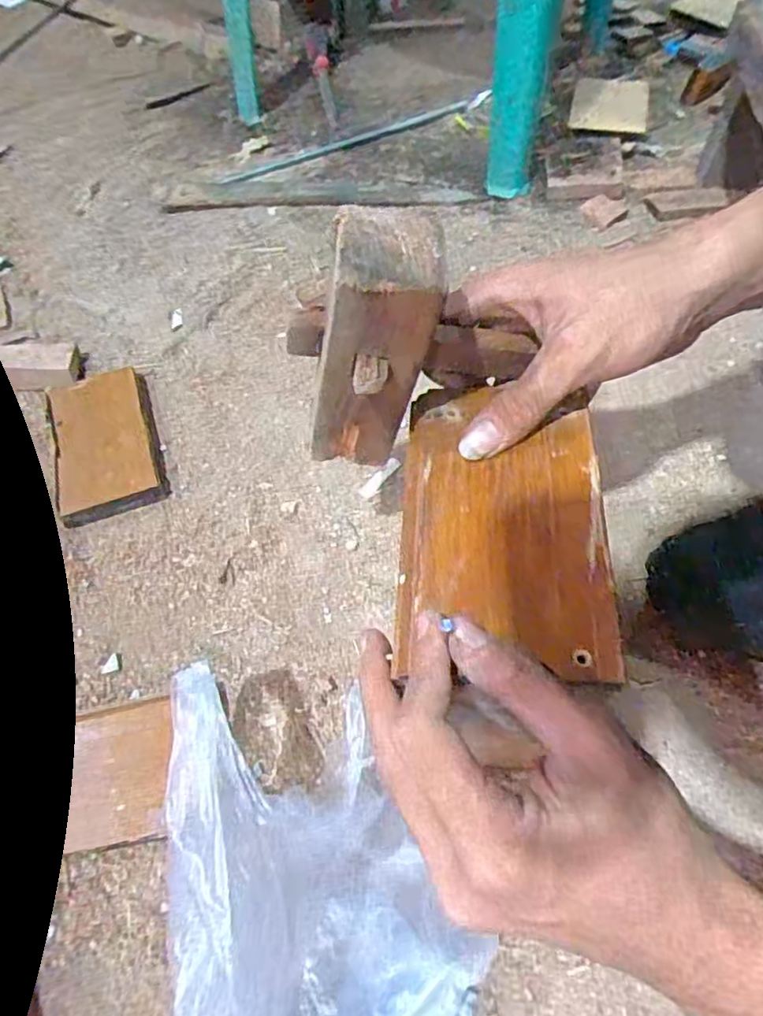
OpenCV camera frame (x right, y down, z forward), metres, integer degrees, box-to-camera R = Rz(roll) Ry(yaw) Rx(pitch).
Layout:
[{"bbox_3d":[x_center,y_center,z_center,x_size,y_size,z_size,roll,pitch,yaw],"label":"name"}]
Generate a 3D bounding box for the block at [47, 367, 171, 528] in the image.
[{"bbox_3d":[-0.223,-0.055,0.500,0.077,0.025,0.139,-18,58,-9],"label":"block"}]

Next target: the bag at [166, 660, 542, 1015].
[{"bbox_3d":[-0.028,0.201,0.283,0.126,0.110,0.235,-11,57,-5],"label":"bag"}]

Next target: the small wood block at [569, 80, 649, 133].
[{"bbox_3d":[0.281,-0.497,0.760,0.088,0.011,0.134,12,58,10],"label":"small wood block"}]

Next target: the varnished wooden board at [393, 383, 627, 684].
[{"bbox_3d":[0.052,0.003,0.269,0.085,0.014,0.137,2,58,5],"label":"varnished wooden board"}]

